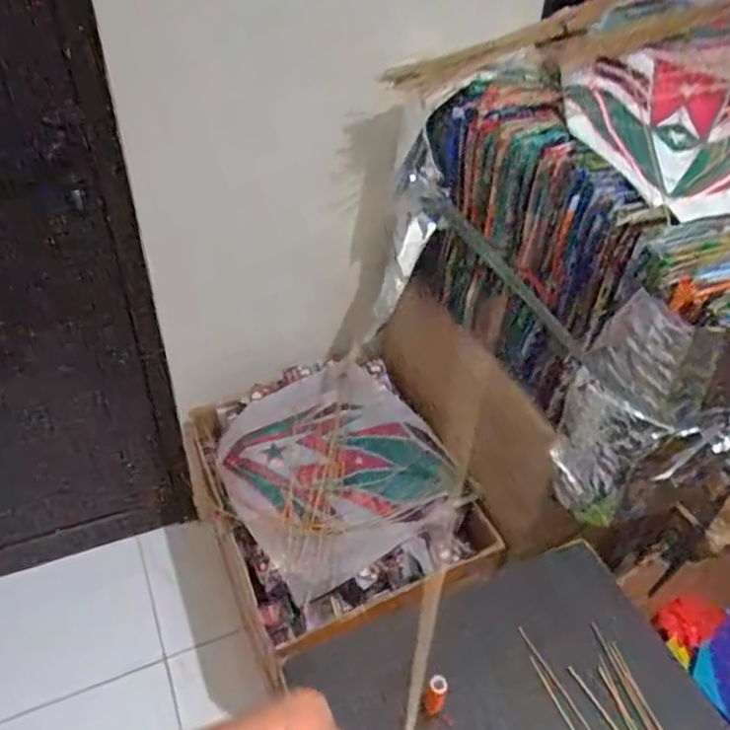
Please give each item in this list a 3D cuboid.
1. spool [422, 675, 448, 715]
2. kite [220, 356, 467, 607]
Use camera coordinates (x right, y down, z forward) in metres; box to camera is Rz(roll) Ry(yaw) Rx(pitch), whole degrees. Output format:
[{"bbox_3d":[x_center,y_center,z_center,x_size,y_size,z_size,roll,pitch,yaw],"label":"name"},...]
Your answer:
[{"bbox_3d":[0.069,0.321,0.635,0.021,0.047,0.019,20,44,17],"label":"spool"},{"bbox_3d":[-0.063,0.180,1.228,0.382,0.091,0.413,-21,47,-25],"label":"kite"}]

